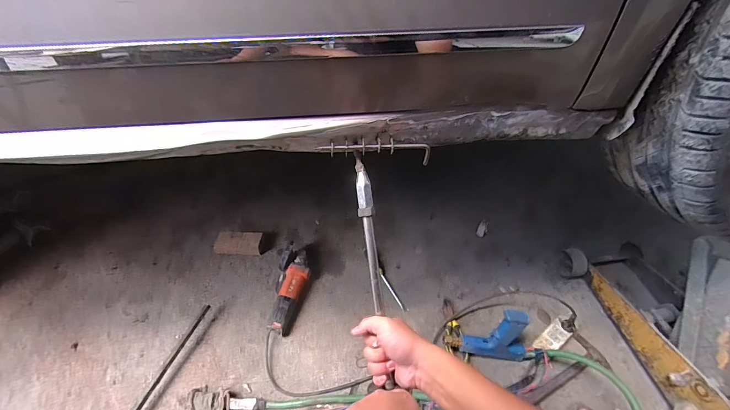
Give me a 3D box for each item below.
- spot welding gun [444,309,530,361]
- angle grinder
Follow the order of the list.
[{"bbox_3d":[0.322,0.354,0.838,0.206,0.151,0.083,-7,47,-6],"label":"spot welding gun"},{"bbox_3d":[-0.238,0.250,0.985,0.106,0.096,0.257,8,47,8],"label":"angle grinder"}]

